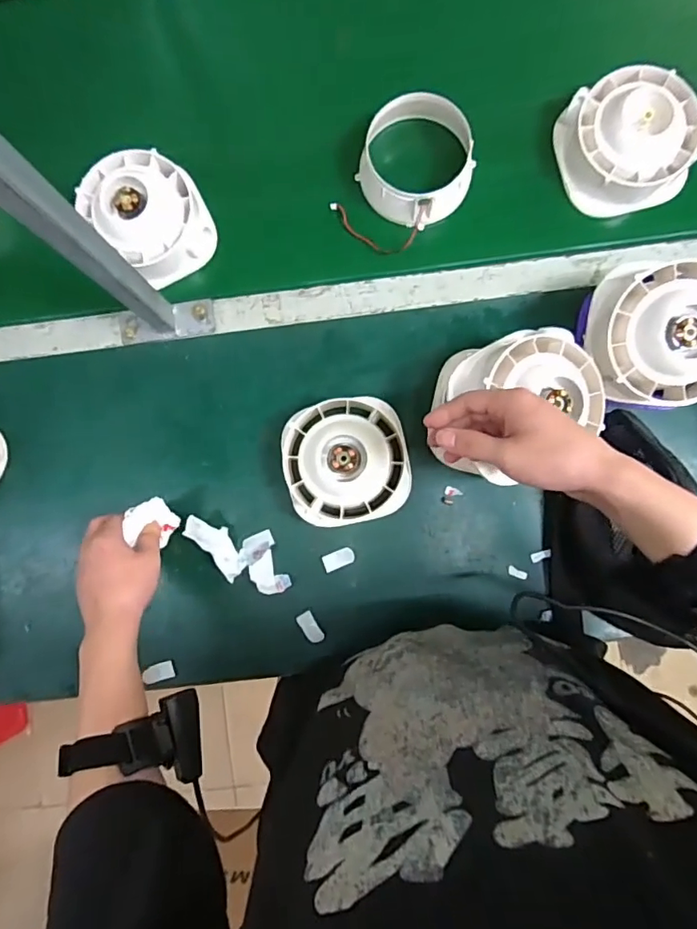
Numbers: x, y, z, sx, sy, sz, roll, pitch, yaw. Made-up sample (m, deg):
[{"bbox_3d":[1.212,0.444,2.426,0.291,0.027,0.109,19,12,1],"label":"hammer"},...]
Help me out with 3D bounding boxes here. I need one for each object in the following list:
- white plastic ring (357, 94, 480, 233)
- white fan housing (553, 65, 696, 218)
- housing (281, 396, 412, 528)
[{"bbox_3d":[0.076,-0.335,0.588,0.123,0.063,0.113,0,89,2],"label":"white plastic ring"},{"bbox_3d":[0.311,-0.360,0.574,0.128,0.064,0.134,-14,89,2],"label":"white fan housing"},{"bbox_3d":[-0.001,-0.003,0.580,0.131,0.074,0.132,0,89,2],"label":"housing"}]

